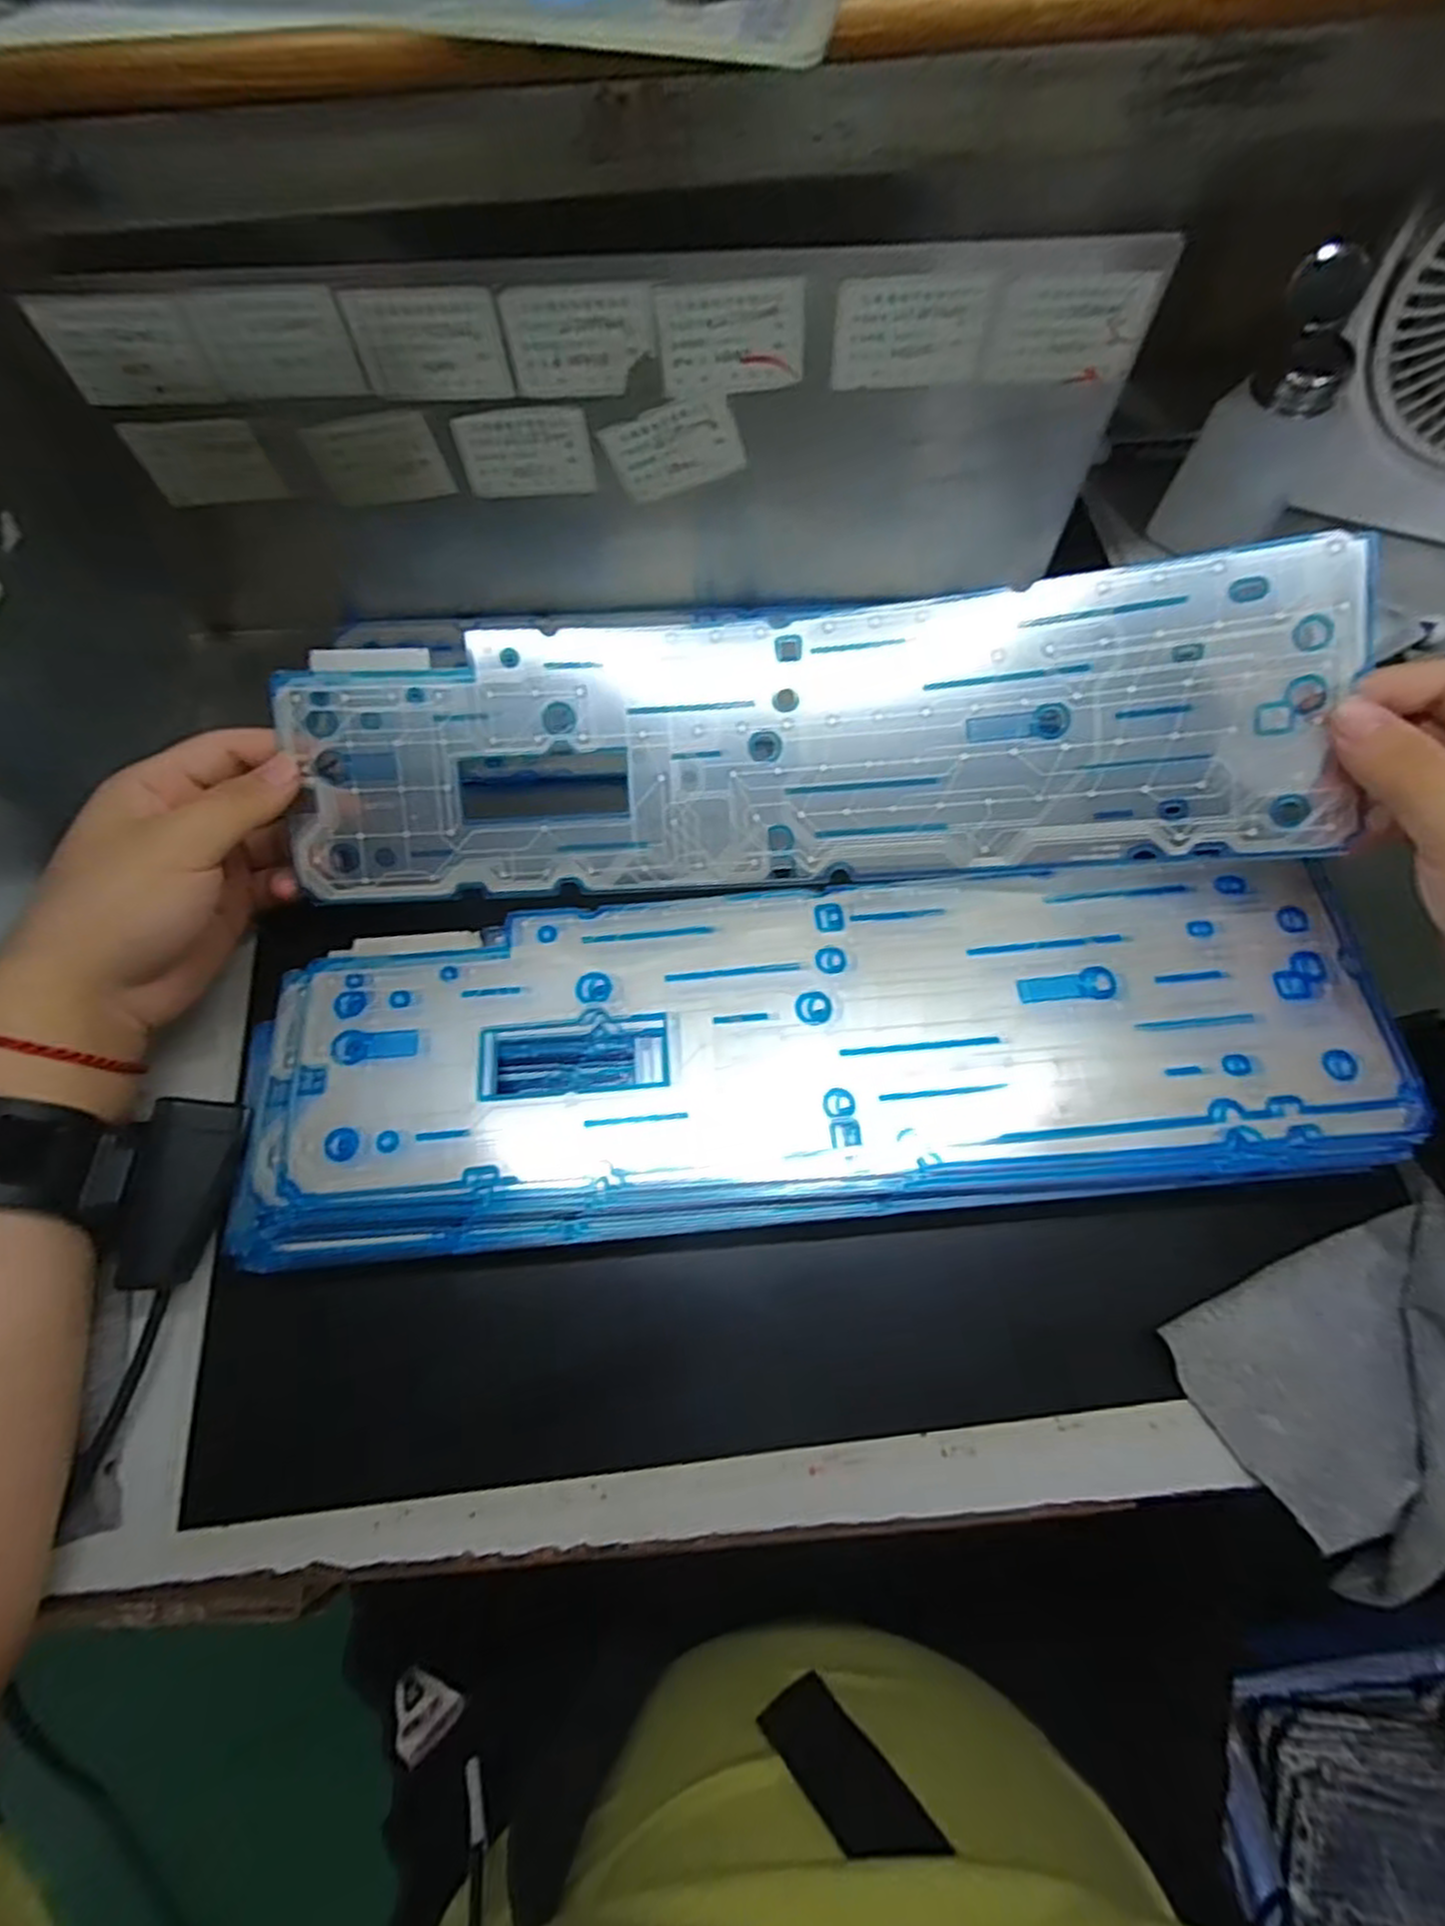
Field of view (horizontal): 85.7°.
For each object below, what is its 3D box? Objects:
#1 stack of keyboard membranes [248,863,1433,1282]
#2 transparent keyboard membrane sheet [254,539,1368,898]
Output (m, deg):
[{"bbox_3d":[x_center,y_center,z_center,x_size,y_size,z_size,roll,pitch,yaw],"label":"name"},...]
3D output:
[{"bbox_3d":[0.036,0.033,0.308,0.431,0.020,0.130,-4,66,0],"label":"stack of keyboard membranes"},{"bbox_3d":[0.023,-0.090,0.316,0.398,0.030,0.108,-1,94,8],"label":"transparent keyboard membrane sheet"}]

